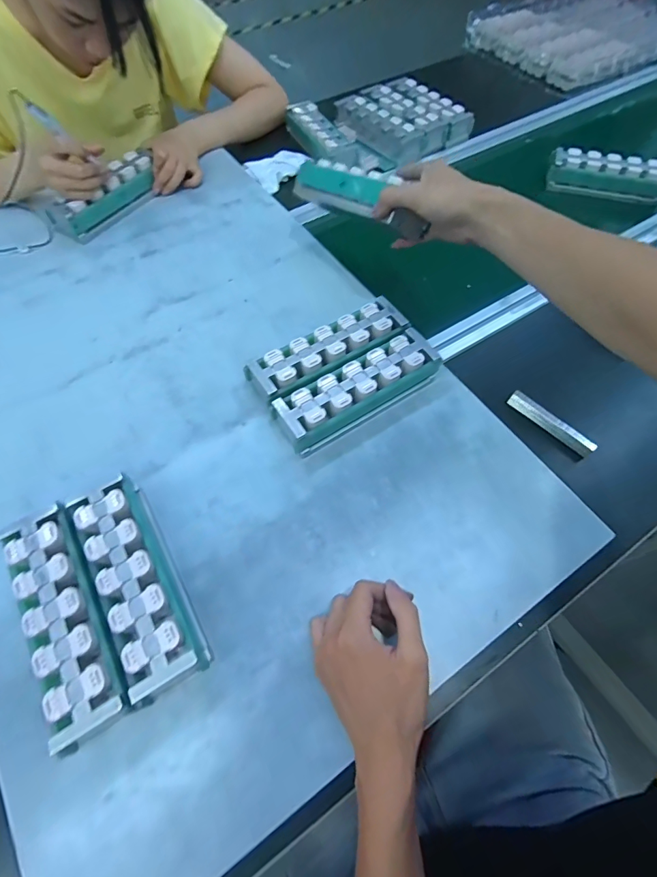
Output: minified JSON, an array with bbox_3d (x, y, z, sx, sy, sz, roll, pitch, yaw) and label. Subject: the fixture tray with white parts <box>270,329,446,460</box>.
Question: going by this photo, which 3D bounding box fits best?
[{"bbox_3d":[0.038,-0.054,0.469,0.201,0.046,0.068,-30,65,-15],"label":"fixture tray with white parts"}]

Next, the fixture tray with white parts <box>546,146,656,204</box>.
[{"bbox_3d":[0.480,-0.455,0.724,0.186,0.055,0.051,17,63,10],"label":"fixture tray with white parts"}]

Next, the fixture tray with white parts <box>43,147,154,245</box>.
[{"bbox_3d":[-0.342,-0.374,0.647,0.071,0.042,0.175,36,67,19],"label":"fixture tray with white parts"}]

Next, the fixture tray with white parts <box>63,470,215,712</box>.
[{"bbox_3d":[-0.170,0.124,0.371,0.055,0.046,0.185,-28,64,-14],"label":"fixture tray with white parts"}]

